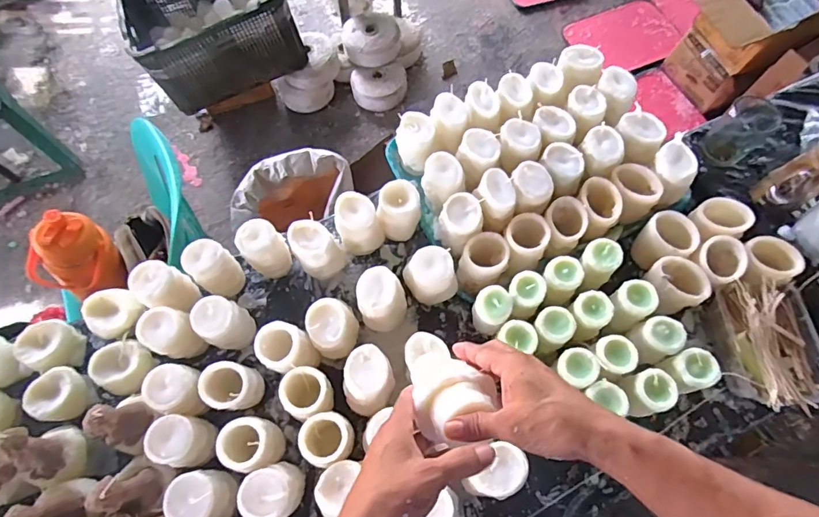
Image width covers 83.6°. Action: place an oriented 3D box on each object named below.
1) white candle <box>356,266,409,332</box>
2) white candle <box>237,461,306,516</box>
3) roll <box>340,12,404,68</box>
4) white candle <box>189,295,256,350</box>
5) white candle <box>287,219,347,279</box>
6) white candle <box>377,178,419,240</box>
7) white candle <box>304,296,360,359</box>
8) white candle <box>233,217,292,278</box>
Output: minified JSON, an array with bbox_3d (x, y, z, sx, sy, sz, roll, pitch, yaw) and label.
[{"bbox_3d":[-0.041,0.068,0.688,0.073,0.106,0.080,-7,67,-2],"label":"white candle"},{"bbox_3d":[-0.169,0.294,0.572,0.063,0.088,0.062,-19,68,-6],"label":"white candle"},{"bbox_3d":[-0.137,-0.805,1.668,0.211,0.072,0.214,0,67,1],"label":"roll"},{"bbox_3d":[-0.267,0.100,0.674,0.056,0.129,0.061,0,67,1],"label":"white candle"},{"bbox_3d":[-0.141,-0.014,0.703,0.069,0.084,0.073,-39,72,-14],"label":"white candle"},{"bbox_3d":[-0.016,-0.075,0.714,0.061,0.077,0.062,0,67,1],"label":"white candle"},{"bbox_3d":[-0.112,0.109,0.676,0.069,0.110,0.083,13,68,7],"label":"white candle"},{"bbox_3d":[-0.222,-0.010,0.719,0.059,0.126,0.055,0,67,1],"label":"white candle"}]

